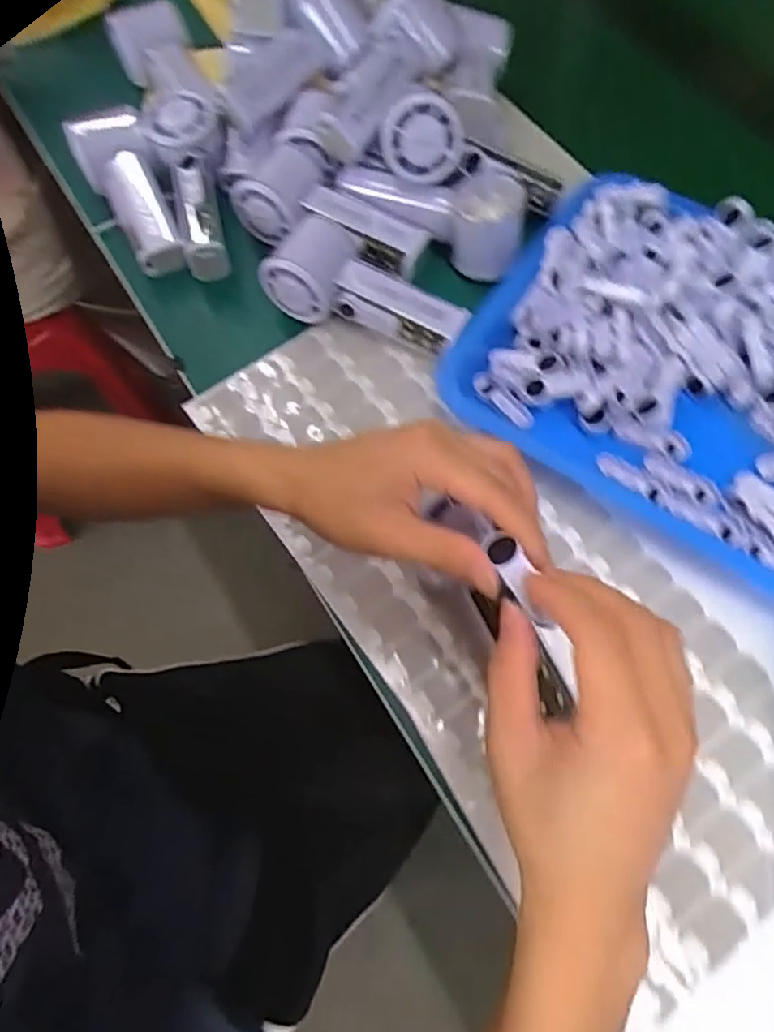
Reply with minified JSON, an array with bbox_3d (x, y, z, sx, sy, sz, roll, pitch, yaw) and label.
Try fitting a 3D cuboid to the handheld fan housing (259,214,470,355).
[{"bbox_3d":[-0.012,-0.178,0.486,0.155,0.052,0.074,17,68,9],"label":"handheld fan housing"}]

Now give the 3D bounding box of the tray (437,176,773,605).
[{"bbox_3d":[0.233,-0.096,0.447,0.337,0.048,0.253,32,71,15],"label":"tray"}]

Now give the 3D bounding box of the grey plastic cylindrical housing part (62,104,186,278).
[{"bbox_3d":[-0.214,-0.275,0.526,0.061,0.048,0.165,-24,68,-8],"label":"grey plastic cylindrical housing part"}]

